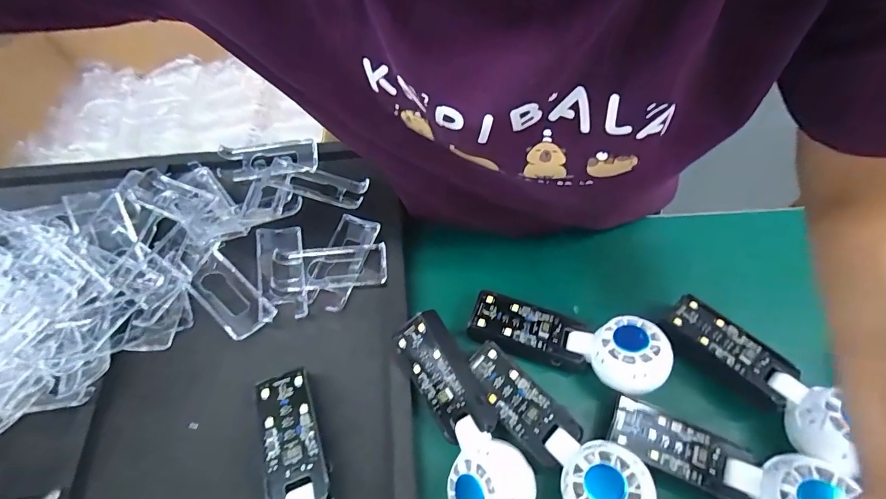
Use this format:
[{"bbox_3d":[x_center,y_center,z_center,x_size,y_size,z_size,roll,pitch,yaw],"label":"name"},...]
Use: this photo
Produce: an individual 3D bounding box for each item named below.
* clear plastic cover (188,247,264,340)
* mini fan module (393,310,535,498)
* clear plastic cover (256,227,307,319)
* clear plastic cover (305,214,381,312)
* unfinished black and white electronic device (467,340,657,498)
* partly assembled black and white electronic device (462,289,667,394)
[{"bbox_3d":[-0.211,0.043,0.400,0.097,0.020,0.041,37,65,24],"label":"clear plastic cover"},{"bbox_3d":[0.012,0.130,0.321,0.064,0.040,0.167,-25,59,-14],"label":"mini fan module"},{"bbox_3d":[-0.163,0.020,0.412,0.045,0.011,0.104,-12,56,-6],"label":"clear plastic cover"},{"bbox_3d":[-0.105,0.012,0.427,0.044,0.015,0.104,14,57,11],"label":"clear plastic cover"},{"bbox_3d":[0.083,0.138,0.319,0.047,0.028,0.165,-38,63,-21],"label":"unfinished black and white electronic device"},{"bbox_3d":[0.105,0.073,0.359,0.163,0.035,0.055,18,58,14],"label":"partly assembled black and white electronic device"}]

